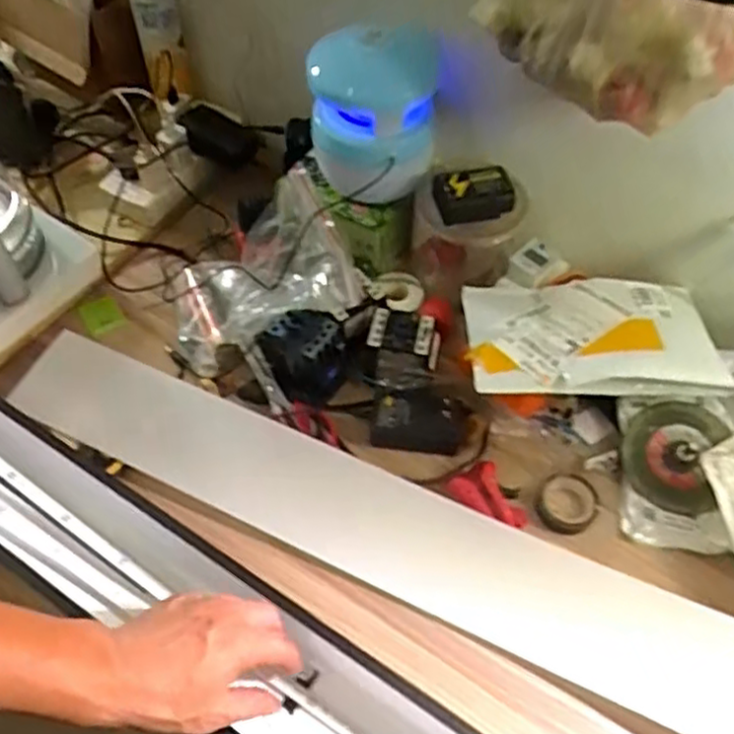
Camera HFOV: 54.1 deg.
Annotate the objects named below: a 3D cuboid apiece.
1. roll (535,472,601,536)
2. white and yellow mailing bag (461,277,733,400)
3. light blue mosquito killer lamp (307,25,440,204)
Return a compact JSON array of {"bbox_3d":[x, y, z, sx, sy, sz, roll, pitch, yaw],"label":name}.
[{"bbox_3d":[0.183,0.122,0.655,0.053,0.025,0.056,0,55,0],"label":"roll"},{"bbox_3d":[0.209,-0.034,0.689,0.226,0.031,0.155,-4,43,0],"label":"white and yellow mailing bag"},{"bbox_3d":[0.016,-0.250,0.721,0.113,0.148,0.116,0,55,0],"label":"light blue mosquito killer lamp"}]

